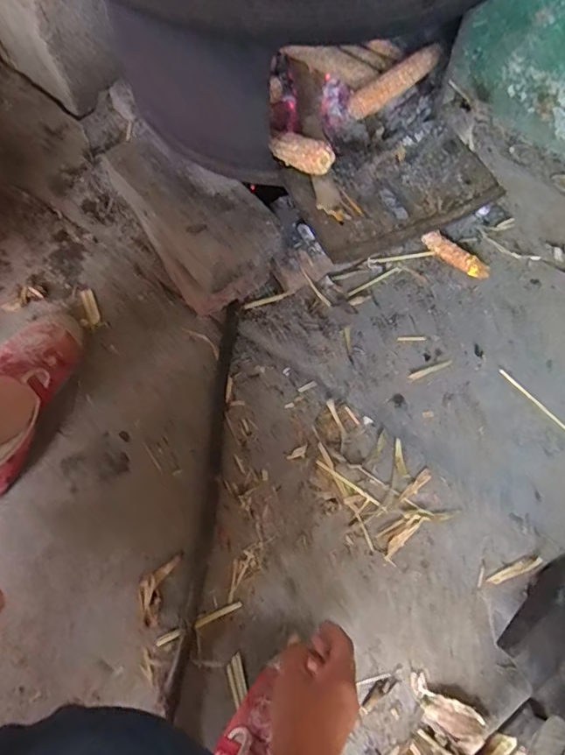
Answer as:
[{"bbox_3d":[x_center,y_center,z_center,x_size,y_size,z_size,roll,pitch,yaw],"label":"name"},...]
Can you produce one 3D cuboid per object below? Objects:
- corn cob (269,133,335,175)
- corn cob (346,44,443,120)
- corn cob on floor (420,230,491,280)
[{"bbox_3d":[0.017,-0.222,0.511,0.023,0.026,0.085,-34,44,-14],"label":"corn cob"},{"bbox_3d":[0.136,-0.346,0.600,0.144,0.026,0.025,-39,72,-14],"label":"corn cob"},{"bbox_3d":[0.239,-0.167,0.717,0.099,0.024,0.024,40,74,15],"label":"corn cob on floor"}]

